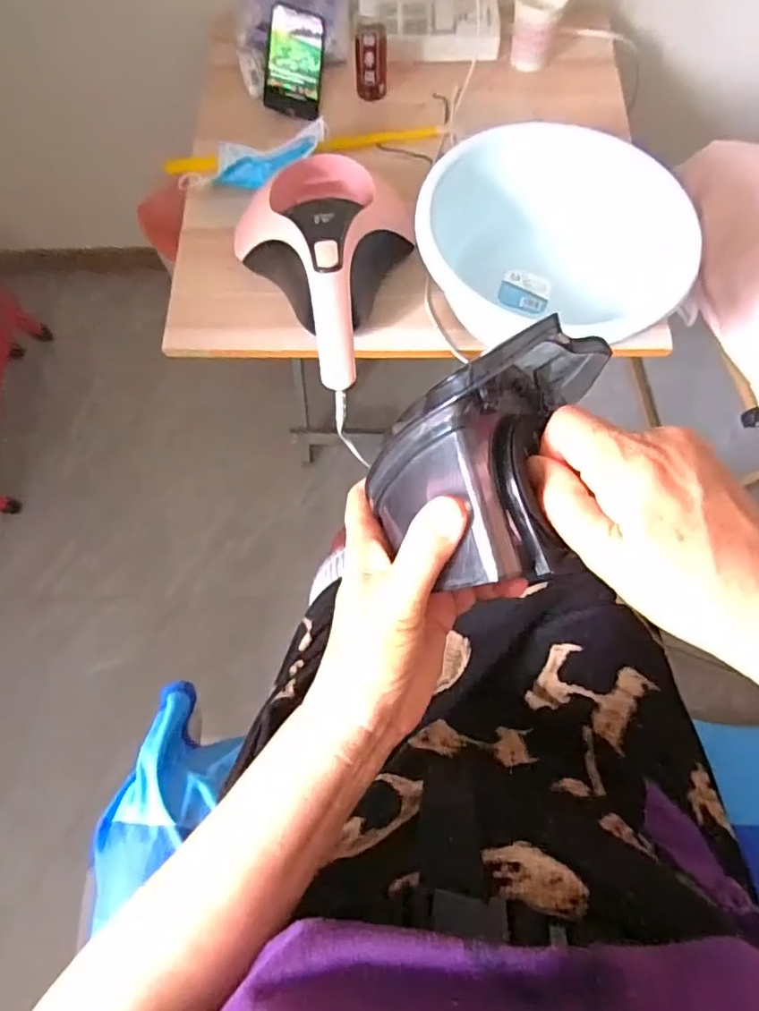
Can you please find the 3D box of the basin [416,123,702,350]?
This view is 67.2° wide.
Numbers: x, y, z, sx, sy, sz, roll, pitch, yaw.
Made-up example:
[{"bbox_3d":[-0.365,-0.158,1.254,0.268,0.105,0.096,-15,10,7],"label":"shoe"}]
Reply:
[{"bbox_3d":[0.183,-0.273,0.644,0.281,0.130,0.242,7,72,1],"label":"basin"}]

